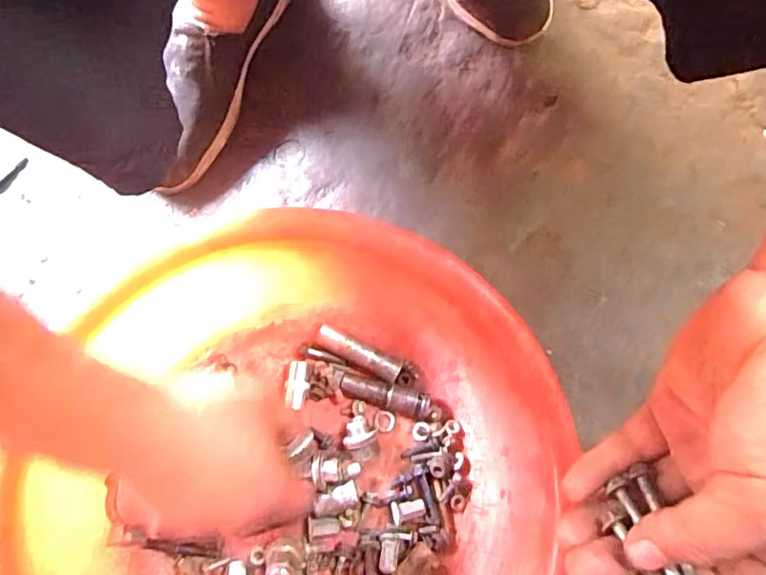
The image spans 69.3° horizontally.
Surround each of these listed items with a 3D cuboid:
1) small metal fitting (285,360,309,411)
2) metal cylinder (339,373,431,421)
[{"bbox_3d":[-0.072,0.082,0.466,0.018,0.015,0.040,1,75,-1],"label":"small metal fitting"},{"bbox_3d":[0.002,0.091,0.464,0.076,0.015,0.021,17,76,3],"label":"metal cylinder"}]

